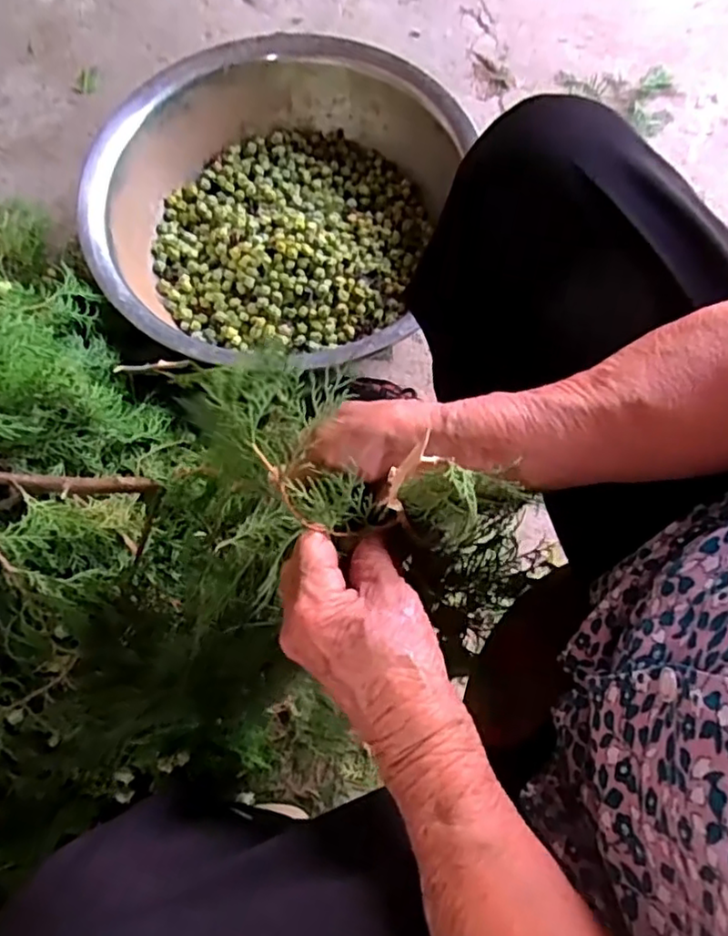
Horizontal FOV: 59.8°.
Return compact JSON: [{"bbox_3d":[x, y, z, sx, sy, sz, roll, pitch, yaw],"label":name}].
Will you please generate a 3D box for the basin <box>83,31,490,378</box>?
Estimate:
[{"bbox_3d":[-0.098,-0.295,0.772,0.412,0.141,0.439,19,72,5],"label":"basin"}]

